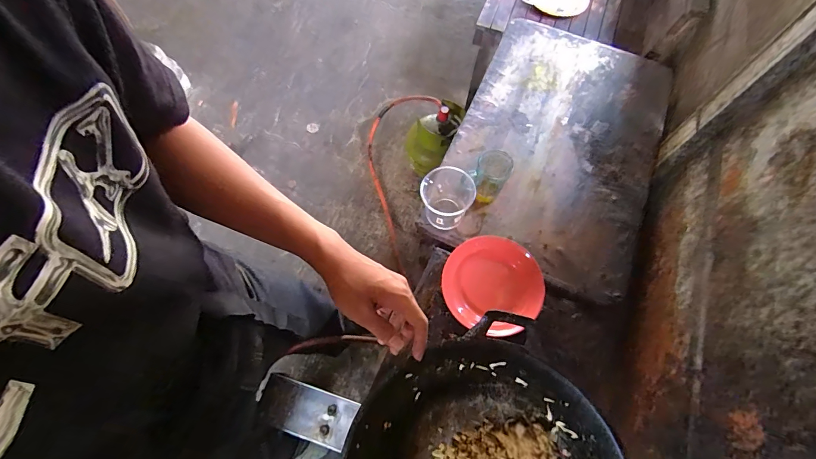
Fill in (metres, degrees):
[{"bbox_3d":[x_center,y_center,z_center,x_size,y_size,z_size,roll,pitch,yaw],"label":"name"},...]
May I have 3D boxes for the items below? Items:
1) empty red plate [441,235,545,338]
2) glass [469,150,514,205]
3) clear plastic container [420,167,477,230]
[{"bbox_3d":[0.177,0.117,0.807,0.198,0.042,0.206,0,68,-1],"label":"empty red plate"},{"bbox_3d":[0.186,-0.115,0.876,0.077,0.122,0.077,23,69,8],"label":"glass"},{"bbox_3d":[0.087,-0.070,0.871,0.114,0.120,0.129,19,69,7],"label":"clear plastic container"}]

